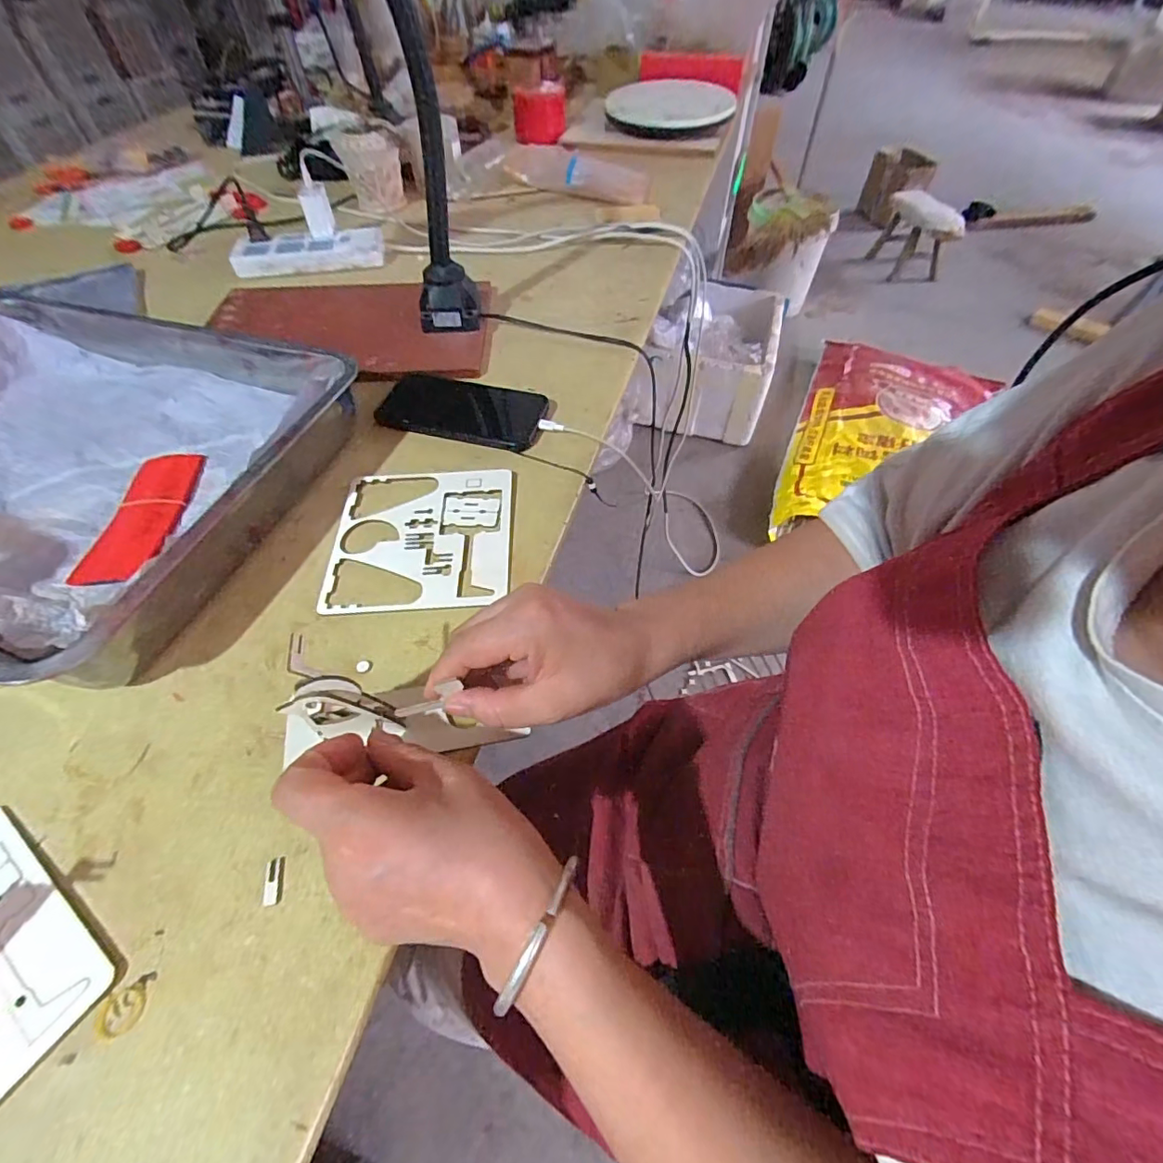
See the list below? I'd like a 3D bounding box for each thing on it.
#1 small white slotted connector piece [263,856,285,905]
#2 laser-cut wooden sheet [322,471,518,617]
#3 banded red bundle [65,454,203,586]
[{"bbox_3d":[-0.169,0.164,0.289,0.009,0.004,0.023,-12,55,-9],"label":"small white slotted connector piece"},{"bbox_3d":[-0.129,-0.038,0.433,0.141,0.006,0.143,-3,54,-2],"label":"laser-cut wooden sheet"},{"bbox_3d":[-0.363,-0.057,0.441,0.052,0.009,0.146,-5,54,-4],"label":"banded red bundle"}]

